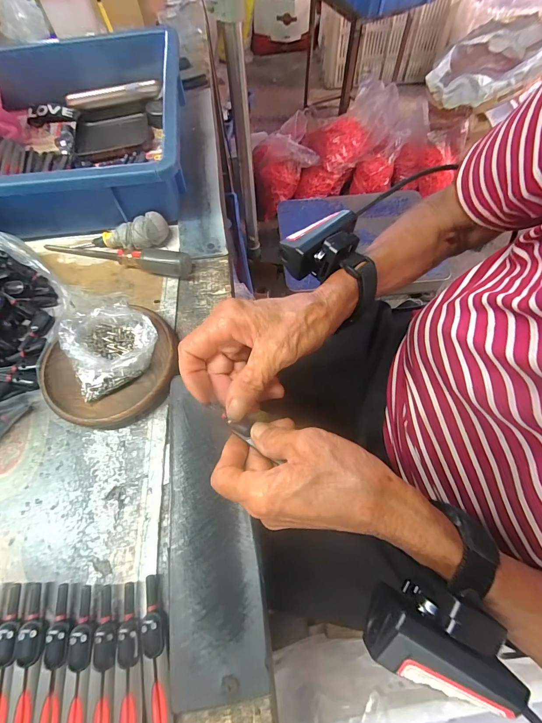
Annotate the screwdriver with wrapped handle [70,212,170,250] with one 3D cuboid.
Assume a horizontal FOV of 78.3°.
[{"bbox_3d":[-0.166,-0.137,0.364,0.110,0.024,0.028,-8,63,12],"label":"screwdriver with wrapped handle"}]

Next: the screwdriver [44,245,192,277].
[{"bbox_3d":[-0.165,-0.115,0.345,0.169,0.021,0.025,8,64,6],"label":"screwdriver"}]

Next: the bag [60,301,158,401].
[{"bbox_3d":[-0.138,-0.017,0.290,0.071,0.033,0.077,-24,65,-9],"label":"bag"}]

